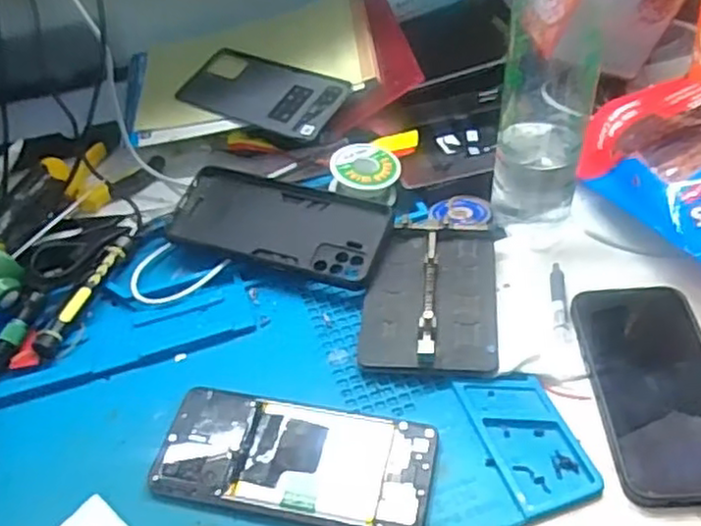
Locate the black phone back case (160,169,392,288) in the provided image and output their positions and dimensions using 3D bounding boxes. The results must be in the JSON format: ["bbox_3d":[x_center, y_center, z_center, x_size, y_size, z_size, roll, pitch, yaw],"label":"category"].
[{"bbox_3d":[-0.053,-0.031,0.531,0.164,0.008,0.078,11,47,16],"label":"black phone back case"}]

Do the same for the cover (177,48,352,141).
[{"bbox_3d":[-0.076,-0.149,0.611,0.149,0.006,0.069,22,65,28],"label":"cover"}]

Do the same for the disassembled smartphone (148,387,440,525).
[{"bbox_3d":[-0.032,0.111,0.403,0.156,0.009,0.070,6,46,11],"label":"disassembled smartphone"}]

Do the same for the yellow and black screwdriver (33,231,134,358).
[{"bbox_3d":[-0.187,0.018,0.500,0.014,0.015,0.113,9,47,15],"label":"yellow and black screwdriver"}]

